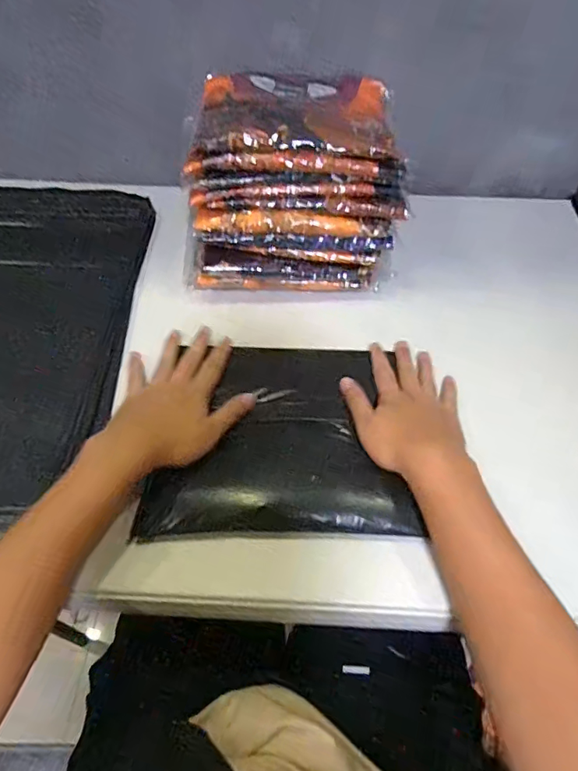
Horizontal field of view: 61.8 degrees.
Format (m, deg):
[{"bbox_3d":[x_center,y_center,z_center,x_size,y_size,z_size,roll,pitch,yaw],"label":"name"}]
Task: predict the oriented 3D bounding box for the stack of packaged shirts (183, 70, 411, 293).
[{"bbox_3d":[0.007,-0.264,0.596,0.256,0.181,0.221,-2,54,-2],"label":"stack of packaged shirts"}]

